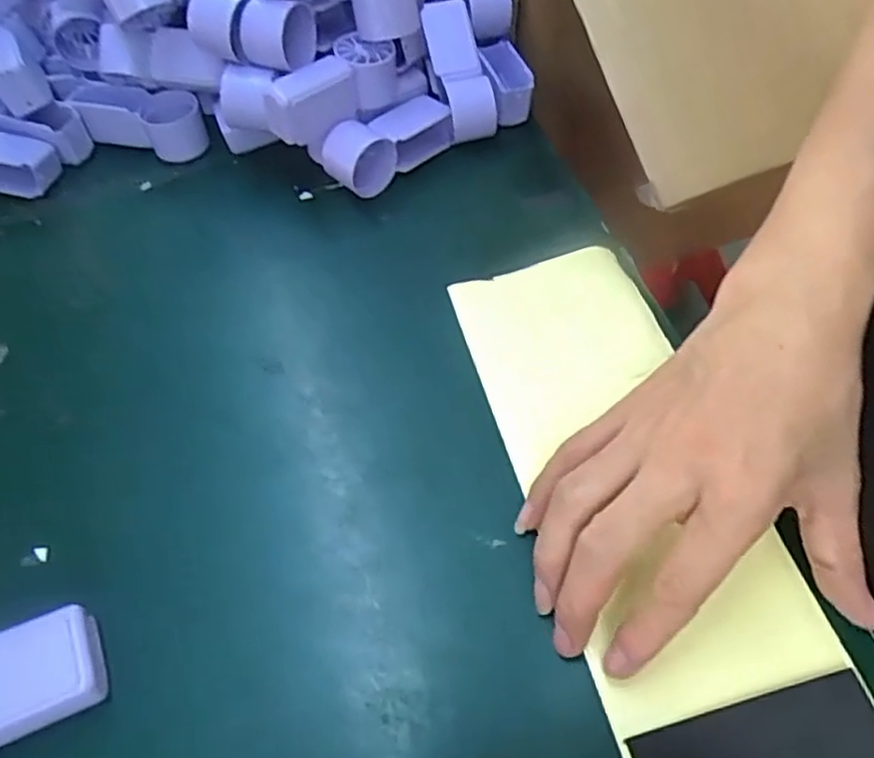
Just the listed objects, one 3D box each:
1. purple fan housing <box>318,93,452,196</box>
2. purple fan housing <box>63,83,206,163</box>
[{"bbox_3d":[-0.029,-0.156,0.459,0.092,0.035,0.039,-32,62,-17],"label":"purple fan housing"},{"bbox_3d":[-0.203,-0.177,0.479,0.099,0.029,0.037,11,59,9],"label":"purple fan housing"}]

